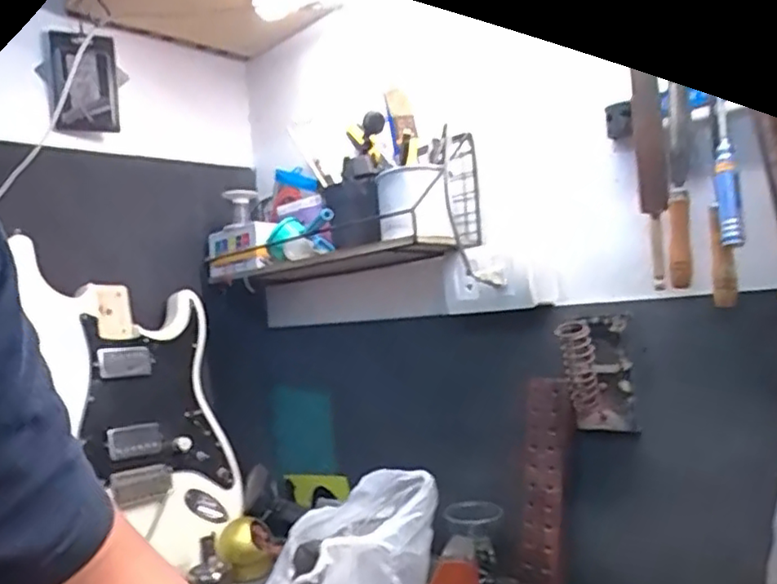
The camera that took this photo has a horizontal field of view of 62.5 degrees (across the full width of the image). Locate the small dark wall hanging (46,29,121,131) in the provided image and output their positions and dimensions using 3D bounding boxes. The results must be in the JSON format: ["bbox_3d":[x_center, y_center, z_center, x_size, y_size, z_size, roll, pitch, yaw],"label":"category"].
[{"bbox_3d":[-0.423,-0.289,0.891,0.085,0.136,0.035,-3,-3,-26],"label":"small dark wall hanging"}]

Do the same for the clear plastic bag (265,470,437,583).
[{"bbox_3d":[-0.044,0.283,0.655,0.181,0.148,0.138,-5,-3,7],"label":"clear plastic bag"}]

